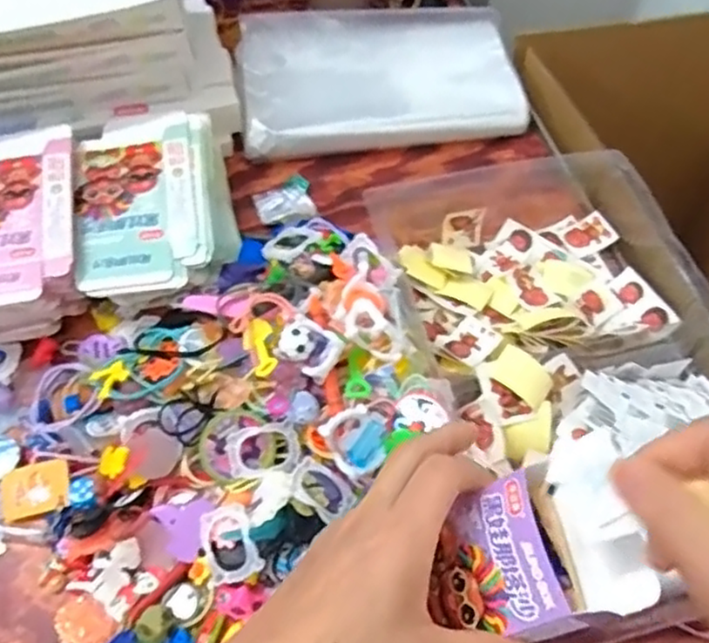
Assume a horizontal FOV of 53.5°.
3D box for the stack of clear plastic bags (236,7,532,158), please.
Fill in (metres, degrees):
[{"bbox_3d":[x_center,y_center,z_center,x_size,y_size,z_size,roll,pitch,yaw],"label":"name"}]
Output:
[{"bbox_3d":[0.022,-0.225,0.636,0.251,0.028,0.150,-7,72,-10],"label":"stack of clear plastic bags"}]

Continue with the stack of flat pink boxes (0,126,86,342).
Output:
[{"bbox_3d":[-0.242,-0.060,0.504,0.096,0.067,0.137,-11,59,-5],"label":"stack of flat pink boxes"}]

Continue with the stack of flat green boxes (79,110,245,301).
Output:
[{"bbox_3d":[-0.145,-0.082,0.527,0.105,0.059,0.152,-7,58,-3],"label":"stack of flat green boxes"}]

